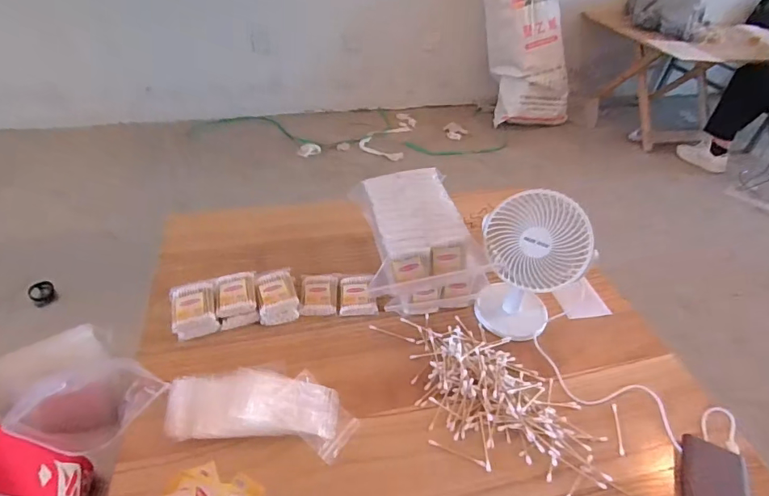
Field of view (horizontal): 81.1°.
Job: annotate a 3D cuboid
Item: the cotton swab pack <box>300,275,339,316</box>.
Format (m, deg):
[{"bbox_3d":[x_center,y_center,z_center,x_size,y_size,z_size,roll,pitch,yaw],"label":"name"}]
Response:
[{"bbox_3d":[-0.105,0.076,0.728,0.057,0.028,0.077,1,40,-6],"label":"cotton swab pack"}]

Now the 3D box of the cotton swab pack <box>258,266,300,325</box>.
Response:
[{"bbox_3d":[-0.168,0.076,0.705,0.060,0.044,0.091,-6,42,-14],"label":"cotton swab pack"}]

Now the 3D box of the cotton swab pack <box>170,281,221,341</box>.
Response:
[{"bbox_3d":[-0.284,0.092,0.673,0.064,0.042,0.088,-10,43,-18],"label":"cotton swab pack"}]

